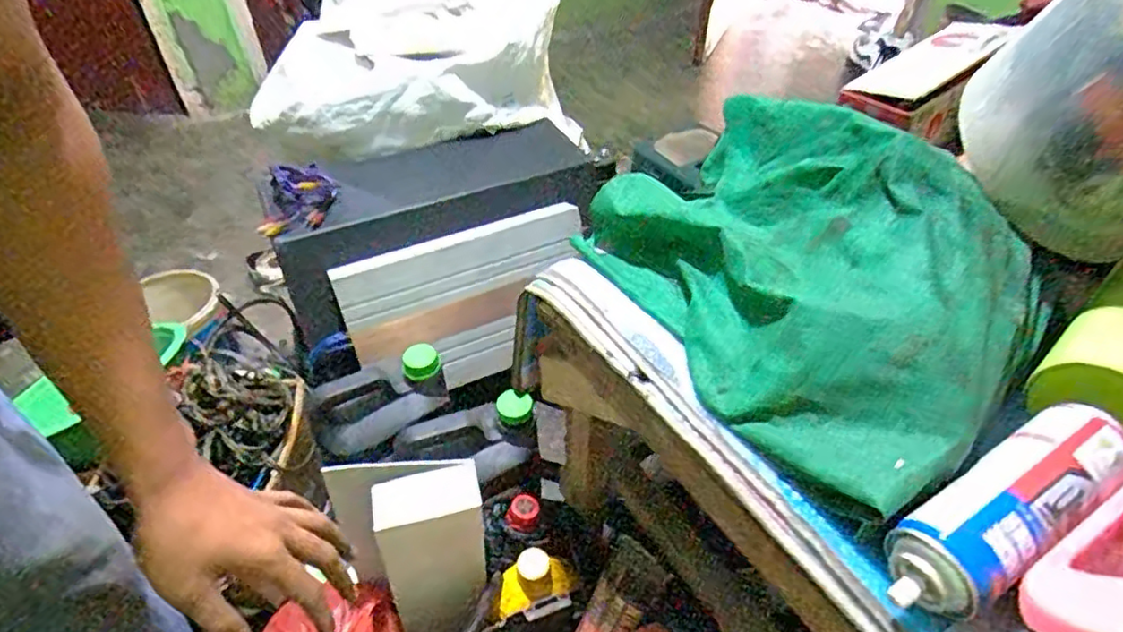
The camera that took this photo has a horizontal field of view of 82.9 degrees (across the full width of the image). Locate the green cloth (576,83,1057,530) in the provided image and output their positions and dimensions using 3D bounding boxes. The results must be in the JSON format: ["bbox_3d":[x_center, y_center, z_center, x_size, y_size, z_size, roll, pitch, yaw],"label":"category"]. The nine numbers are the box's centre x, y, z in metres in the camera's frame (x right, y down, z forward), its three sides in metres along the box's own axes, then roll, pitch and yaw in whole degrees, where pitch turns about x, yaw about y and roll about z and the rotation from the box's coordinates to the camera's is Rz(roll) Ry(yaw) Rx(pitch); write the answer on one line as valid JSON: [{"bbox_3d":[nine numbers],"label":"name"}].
[{"bbox_3d":[0.169,-0.052,0.471,0.241,0.117,0.340,-29,50,-25],"label":"green cloth"}]

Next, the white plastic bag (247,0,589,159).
[{"bbox_3d":[-0.312,-0.532,1.194,0.570,0.308,0.467,-17,46,-15],"label":"white plastic bag"}]

